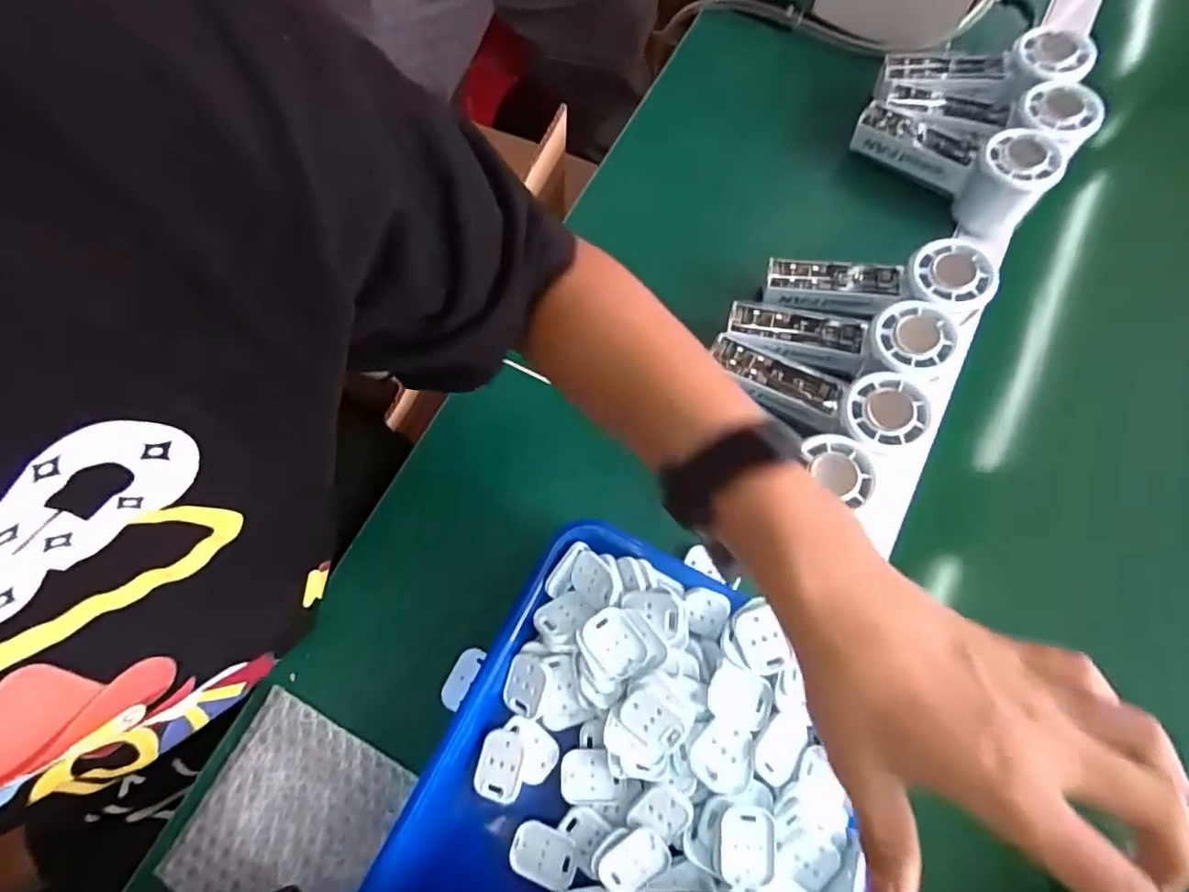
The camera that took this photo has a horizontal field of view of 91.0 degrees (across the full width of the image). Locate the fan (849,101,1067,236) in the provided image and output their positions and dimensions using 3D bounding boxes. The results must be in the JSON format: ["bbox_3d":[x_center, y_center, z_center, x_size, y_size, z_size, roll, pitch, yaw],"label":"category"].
[{"bbox_3d":[0.283,-0.235,0.468,0.151,0.053,0.060,34,77,11],"label":"fan"}]

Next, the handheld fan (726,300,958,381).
[{"bbox_3d":[0.173,-0.078,0.421,0.146,0.030,0.053,10,73,19],"label":"handheld fan"}]

